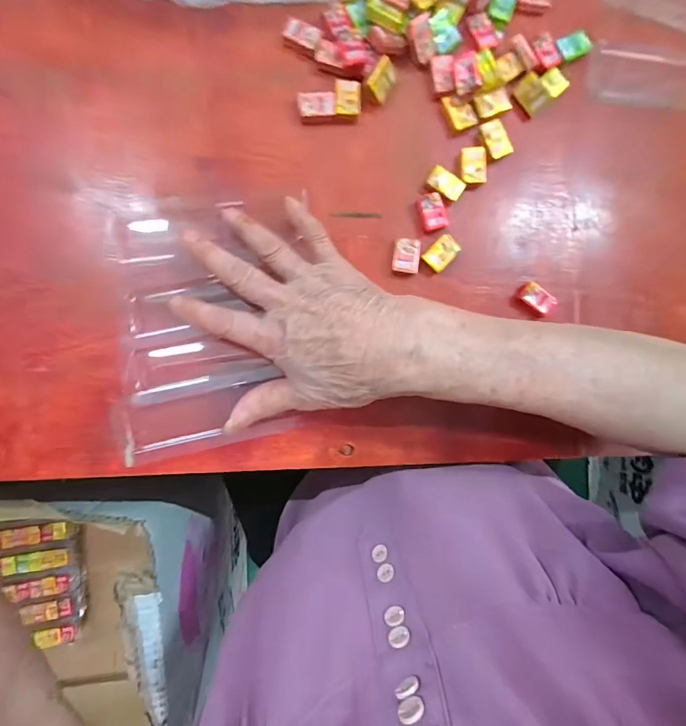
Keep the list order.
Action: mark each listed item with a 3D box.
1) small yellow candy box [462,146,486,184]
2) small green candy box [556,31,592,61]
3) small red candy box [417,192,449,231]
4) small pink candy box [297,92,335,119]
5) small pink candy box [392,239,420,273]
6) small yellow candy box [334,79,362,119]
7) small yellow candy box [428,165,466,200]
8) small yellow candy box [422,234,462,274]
[{"bbox_3d":[0.096,-0.144,0.280,0.018,0.004,0.026,0,90,-6],"label":"small yellow candy box"},{"bbox_3d":[0.173,-0.237,0.288,0.024,0.004,0.016,-24,92,-6],"label":"small green candy box"},{"bbox_3d":[0.065,-0.109,0.279,0.018,0.004,0.027,-13,91,-6],"label":"small red candy box"},{"bbox_3d":[-0.018,-0.183,0.272,0.025,0.004,0.018,-7,90,-6],"label":"small pink candy box"},{"bbox_3d":[0.046,-0.077,0.278,0.018,0.005,0.024,5,89,-6],"label":"small pink candy box"},{"bbox_3d":[0.004,-0.187,0.273,0.018,0.005,0.023,1,90,-6],"label":"small yellow candy box"},{"bbox_3d":[0.076,-0.131,0.279,0.026,0.004,0.016,38,86,-5],"label":"small yellow candy box"},{"bbox_3d":[0.072,-0.080,0.280,0.026,0.004,0.018,-44,94,-4],"label":"small yellow candy box"}]

